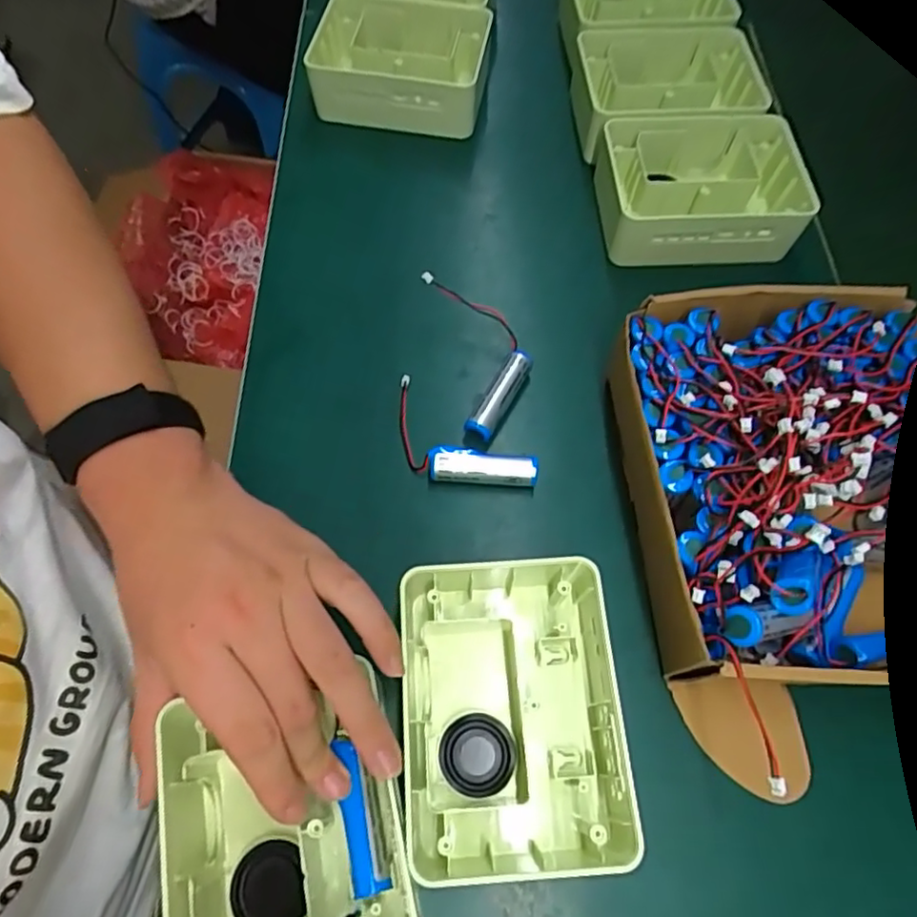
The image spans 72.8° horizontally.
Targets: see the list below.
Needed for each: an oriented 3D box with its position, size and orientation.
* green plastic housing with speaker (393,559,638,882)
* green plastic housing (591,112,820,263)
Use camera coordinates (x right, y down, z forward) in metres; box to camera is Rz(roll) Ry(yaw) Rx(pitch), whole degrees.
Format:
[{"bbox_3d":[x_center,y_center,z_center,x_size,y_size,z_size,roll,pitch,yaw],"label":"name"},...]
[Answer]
[{"bbox_3d":[0.026,0.130,0.319,0.112,0.046,0.150,-3,65,-1],"label":"green plastic housing with speaker"},{"bbox_3d":[0.184,-0.203,0.475,0.142,0.047,0.104,1,66,0],"label":"green plastic housing"}]

